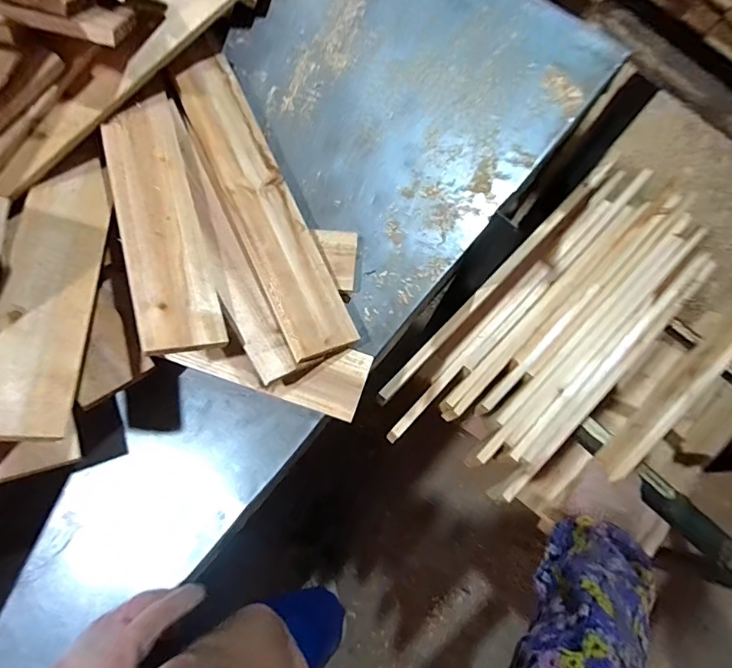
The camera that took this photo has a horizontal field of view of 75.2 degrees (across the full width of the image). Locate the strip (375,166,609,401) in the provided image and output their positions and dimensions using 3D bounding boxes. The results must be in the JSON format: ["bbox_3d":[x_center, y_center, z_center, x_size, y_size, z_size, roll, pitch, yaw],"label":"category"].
[{"bbox_3d":[0.199,-0.087,0.691,0.020,0.023,0.505,44,80,10],"label":"strip"}]

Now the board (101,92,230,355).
[{"bbox_3d":[-0.225,-0.131,0.519,0.084,0.008,0.314,-9,70,-28],"label":"board"}]

